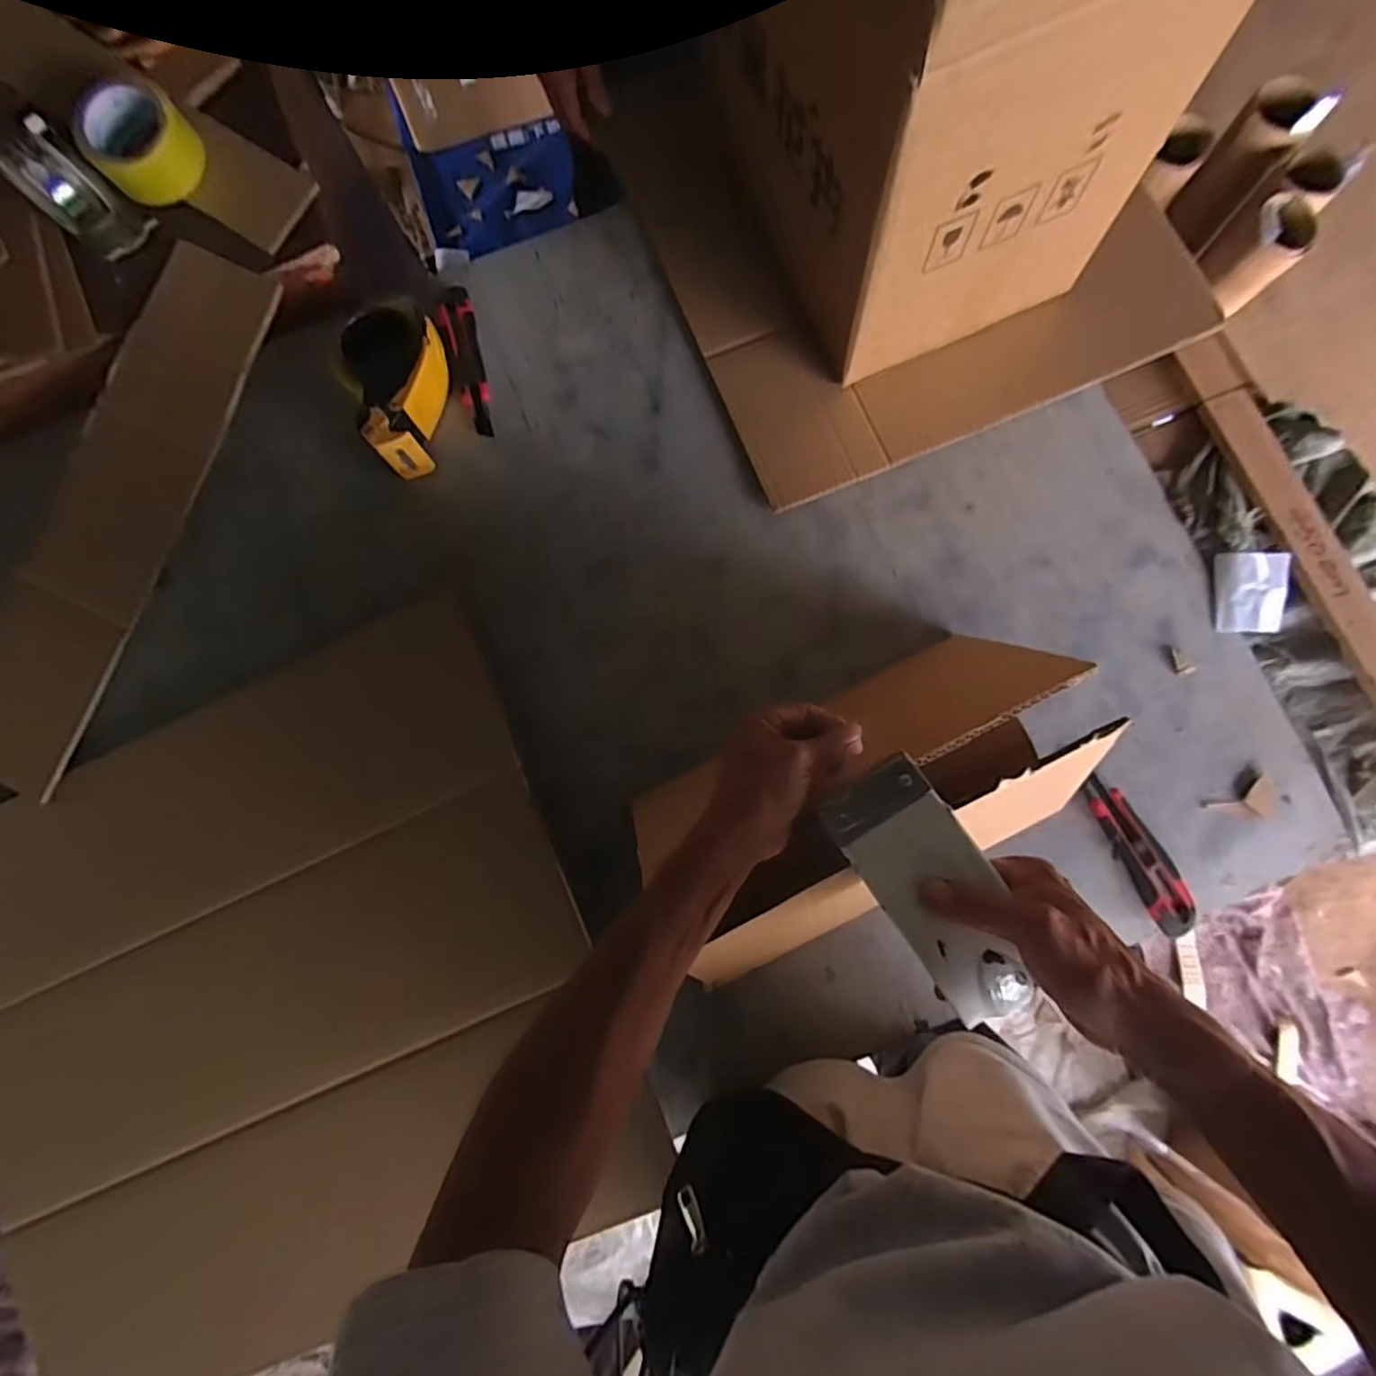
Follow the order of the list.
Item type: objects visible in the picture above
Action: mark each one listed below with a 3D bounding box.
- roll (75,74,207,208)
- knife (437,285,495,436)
[{"bbox_3d":[-0.540,-0.542,0.623,0.095,0.052,0.095,0,83,1],"label":"roll"},{"bbox_3d":[-0.240,-0.358,0.687,0.034,0.018,0.176,-13,83,2],"label":"knife"}]

